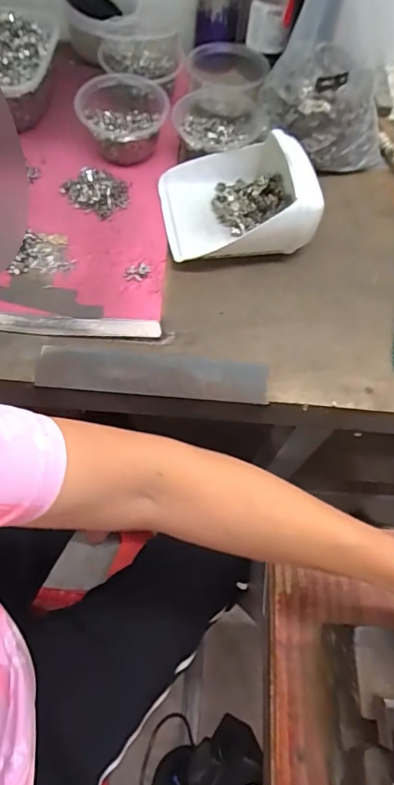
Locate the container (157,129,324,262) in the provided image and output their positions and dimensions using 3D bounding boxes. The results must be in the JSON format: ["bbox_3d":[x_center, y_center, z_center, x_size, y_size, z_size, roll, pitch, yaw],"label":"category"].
[{"bbox_3d":[0.046,-0.235,0.571,0.169,0.089,0.144,-7,65,-7],"label":"container"}]

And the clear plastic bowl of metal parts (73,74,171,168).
[{"bbox_3d":[-0.093,-0.356,0.611,0.116,0.060,0.090,2,64,-3],"label":"clear plastic bowl of metal parts"}]

